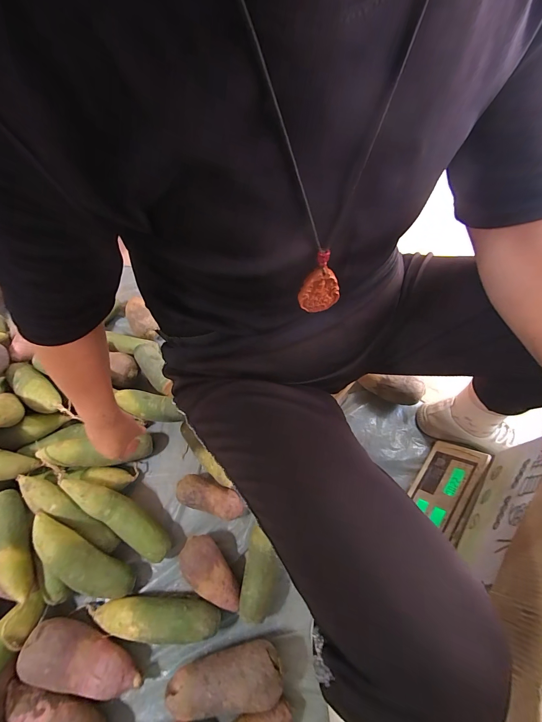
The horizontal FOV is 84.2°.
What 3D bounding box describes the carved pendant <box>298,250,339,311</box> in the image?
[{"bbox_3d":[0.040,-0.063,0.245,0.034,0.058,0.008,-7,60,-1],"label":"carved pendant"}]

